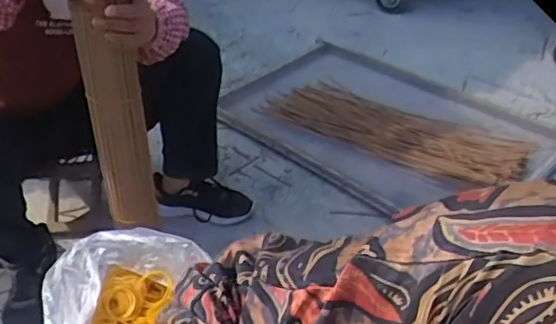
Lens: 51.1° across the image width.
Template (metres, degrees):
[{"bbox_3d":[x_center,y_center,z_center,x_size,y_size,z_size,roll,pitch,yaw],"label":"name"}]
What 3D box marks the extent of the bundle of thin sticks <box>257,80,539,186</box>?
[{"bbox_3d":[0.321,-0.101,1.608,0.709,0.056,0.288,25,40,23],"label":"bundle of thin sticks"}]

